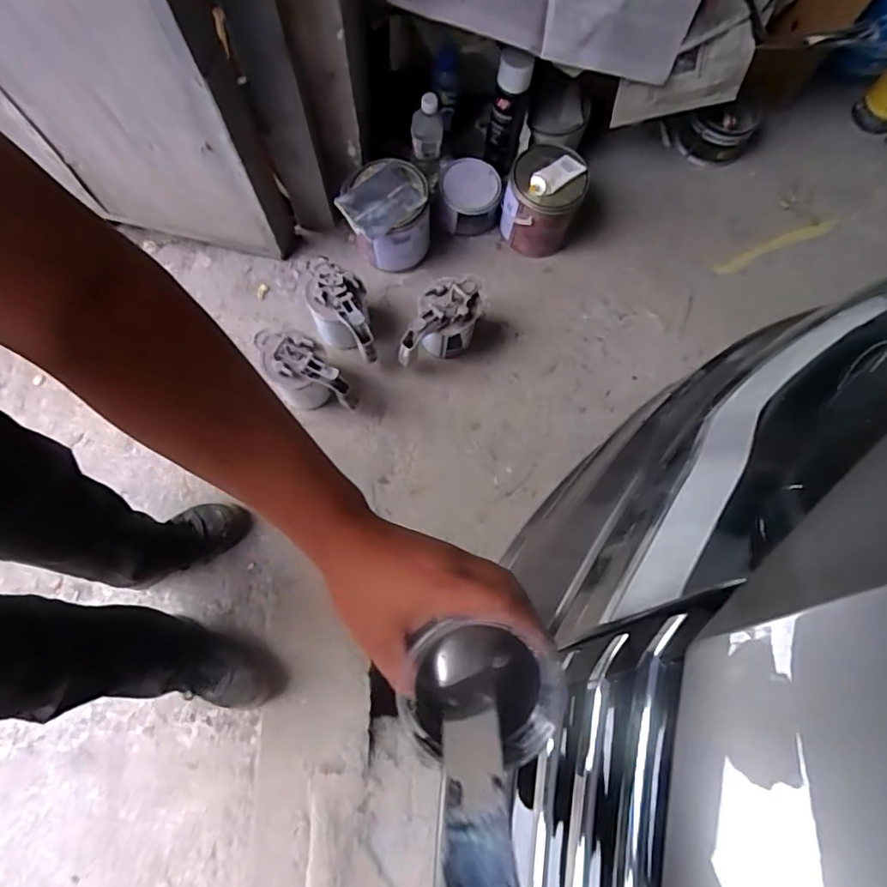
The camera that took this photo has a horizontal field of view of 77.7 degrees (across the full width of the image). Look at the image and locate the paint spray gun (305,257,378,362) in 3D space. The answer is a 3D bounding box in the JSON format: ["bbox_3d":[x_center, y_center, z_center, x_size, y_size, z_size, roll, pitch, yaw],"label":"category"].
[{"bbox_3d":[-0.201,-0.250,1.097,0.108,0.185,0.184,-18,76,-7],"label":"paint spray gun"}]

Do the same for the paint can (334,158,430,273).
[{"bbox_3d":[-0.116,-0.462,1.148,0.168,0.182,0.155,1,75,-2],"label":"paint can"}]

